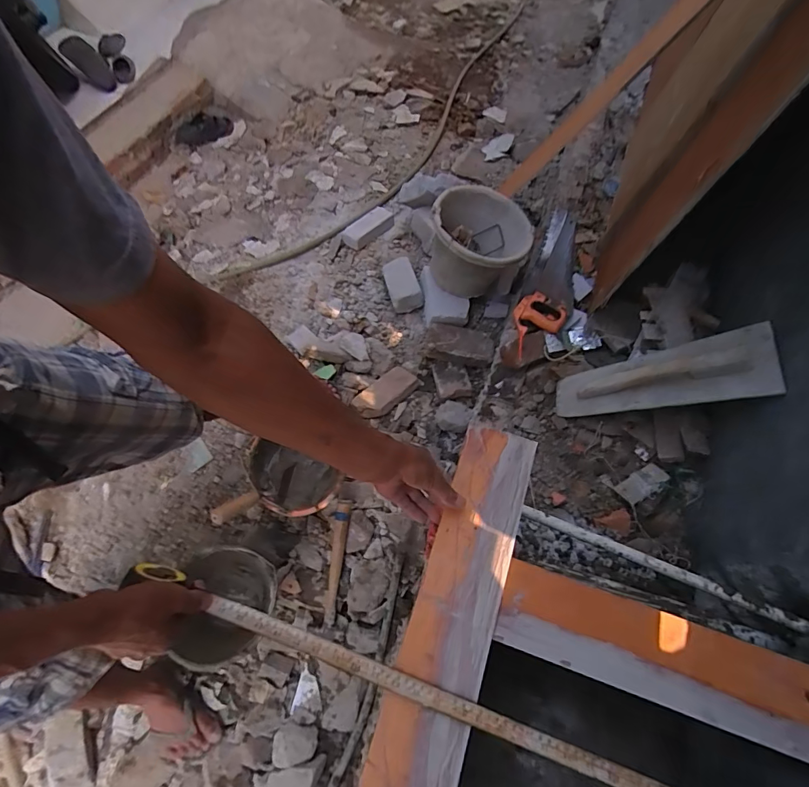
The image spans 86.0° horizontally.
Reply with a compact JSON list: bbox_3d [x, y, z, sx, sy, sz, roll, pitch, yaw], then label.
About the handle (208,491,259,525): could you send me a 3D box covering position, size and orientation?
[{"bbox_3d":[-0.388,0.262,1.000,0.037,0.144,0.032,40,118,15],"label":"handle"}]

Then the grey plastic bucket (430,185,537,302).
[{"bbox_3d":[0.205,-0.440,1.300,0.263,0.252,0.267,0,63,0],"label":"grey plastic bucket"}]

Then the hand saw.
[{"bbox_3d":[0.465,-0.363,1.348,0.159,0.054,0.628,22,70,9],"label":"hand saw"}]

